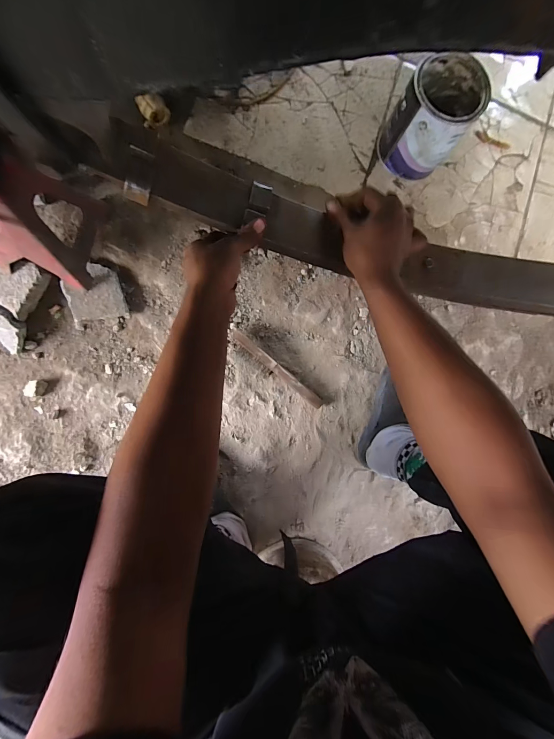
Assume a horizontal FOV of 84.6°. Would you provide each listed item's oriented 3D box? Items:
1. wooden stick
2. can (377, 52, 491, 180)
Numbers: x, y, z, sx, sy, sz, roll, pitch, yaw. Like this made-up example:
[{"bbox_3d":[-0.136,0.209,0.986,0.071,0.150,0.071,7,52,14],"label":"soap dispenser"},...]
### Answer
[{"bbox_3d":[0.001,0.002,0.639,0.235,0.040,0.020,40,83,-4],"label":"wooden stick"},{"bbox_3d":[0.316,-0.519,0.640,0.143,0.159,0.154,0,87,-8],"label":"can"}]

